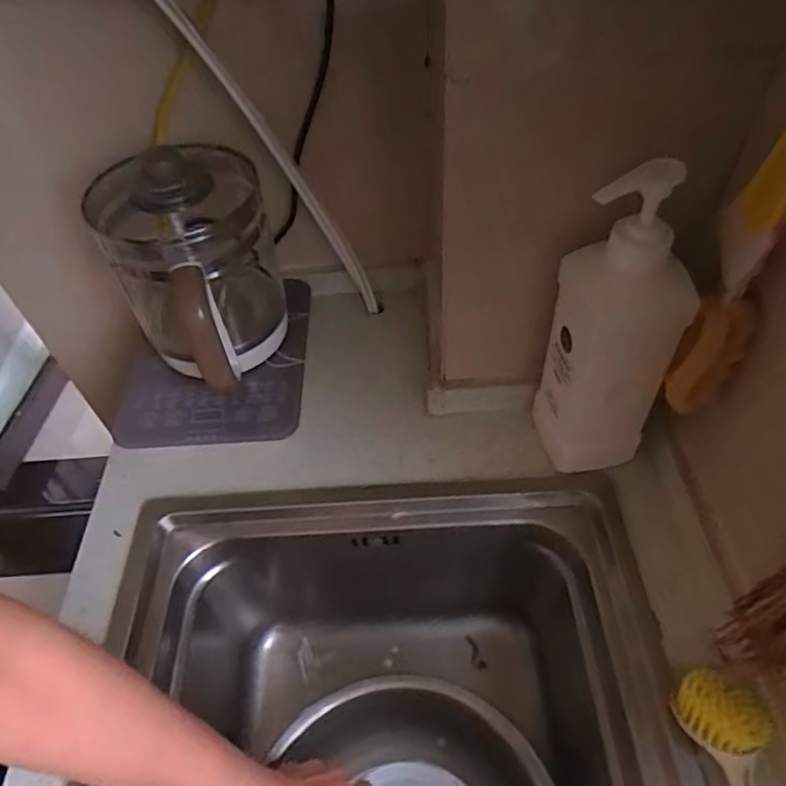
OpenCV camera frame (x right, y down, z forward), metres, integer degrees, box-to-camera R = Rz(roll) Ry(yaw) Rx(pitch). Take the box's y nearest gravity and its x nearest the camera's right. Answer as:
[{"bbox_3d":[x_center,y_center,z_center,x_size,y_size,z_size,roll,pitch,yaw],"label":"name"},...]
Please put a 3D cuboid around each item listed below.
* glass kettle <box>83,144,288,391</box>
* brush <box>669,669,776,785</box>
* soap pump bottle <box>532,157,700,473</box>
[{"bbox_3d":[-0.182,-0.117,0.564,0.140,0.205,0.118,-20,53,-10],"label":"glass kettle"},{"bbox_3d":[0.218,0.279,0.362,0.056,0.037,0.203,1,52,6],"label":"brush"},{"bbox_3d":[0.170,-0.040,0.463,0.084,0.279,0.070,0,52,5],"label":"soap pump bottle"}]

